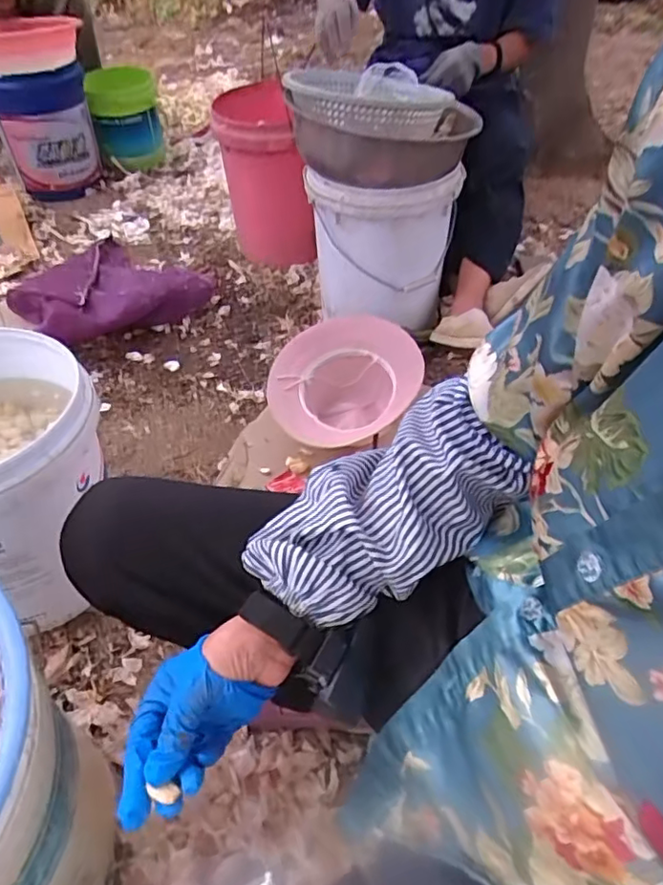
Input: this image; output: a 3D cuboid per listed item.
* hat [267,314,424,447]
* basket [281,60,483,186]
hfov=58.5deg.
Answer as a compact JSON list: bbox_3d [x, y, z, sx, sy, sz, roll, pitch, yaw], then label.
[{"bbox_3d":[0.024,-0.089,1.111,0.269,0.156,0.251,-4,46,-2],"label":"hat"},{"bbox_3d":[0.091,-0.643,1.163,0.342,0.114,0.352,-7,46,-6],"label":"basket"}]

